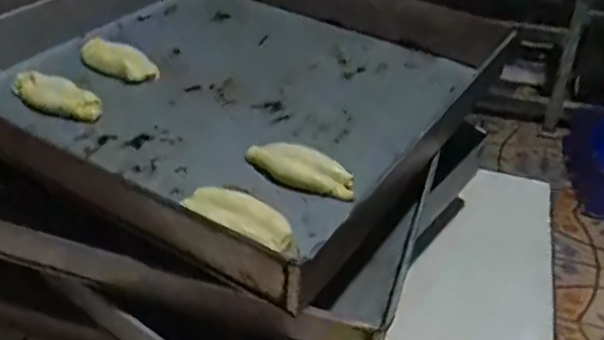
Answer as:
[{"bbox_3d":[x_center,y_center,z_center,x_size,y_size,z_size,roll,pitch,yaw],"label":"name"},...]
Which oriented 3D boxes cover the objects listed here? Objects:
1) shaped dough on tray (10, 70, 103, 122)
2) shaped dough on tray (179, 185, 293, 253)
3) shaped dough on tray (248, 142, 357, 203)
[{"bbox_3d":[-0.248,-0.074,0.635,0.109,0.020,0.047,23,42,26],"label":"shaped dough on tray"},{"bbox_3d":[-0.049,0.037,0.506,0.094,0.018,0.043,25,43,28],"label":"shaped dough on tray"},{"bbox_3d":[0.000,-0.002,0.553,0.100,0.022,0.034,22,42,26],"label":"shaped dough on tray"}]

